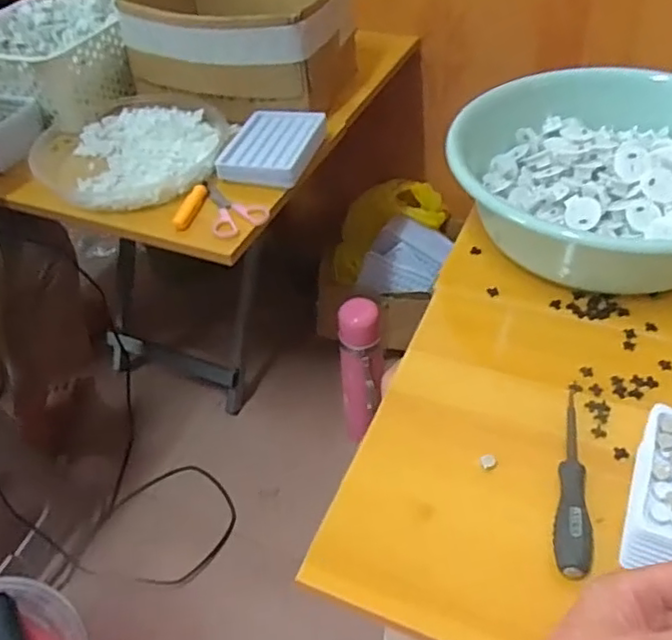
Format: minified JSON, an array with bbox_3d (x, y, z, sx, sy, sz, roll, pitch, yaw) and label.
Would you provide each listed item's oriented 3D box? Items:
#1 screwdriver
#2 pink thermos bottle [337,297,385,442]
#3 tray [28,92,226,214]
[{"bbox_3d":[0.169,0.109,0.441,0.025,0.023,0.149,10,47,16],"label":"screwdriver"},{"bbox_3d":[0.042,0.082,0.963,0.063,0.247,0.070,-7,45,0],"label":"pink thermos bottle"},{"bbox_3d":[-0.265,-0.219,0.801,0.255,0.033,0.213,20,51,24],"label":"tray"}]

